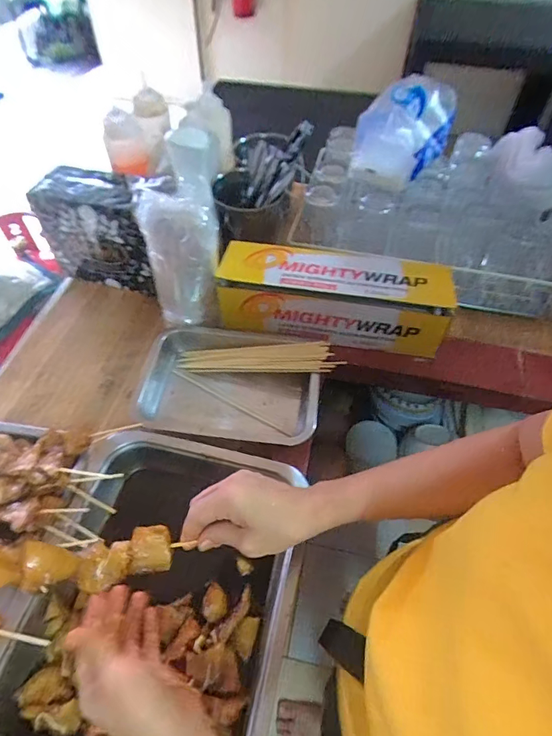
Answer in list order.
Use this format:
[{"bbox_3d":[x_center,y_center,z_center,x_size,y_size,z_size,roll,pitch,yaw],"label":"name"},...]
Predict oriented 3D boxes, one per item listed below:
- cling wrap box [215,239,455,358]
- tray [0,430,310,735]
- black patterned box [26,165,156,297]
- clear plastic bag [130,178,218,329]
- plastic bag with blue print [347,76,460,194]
[{"bbox_3d":[0.094,-0.119,0.694,0.353,0.111,0.123,10,54,6],"label":"cling wrap box"},{"bbox_3d":[-0.125,0.245,0.466,0.282,0.059,0.337,10,54,6],"label":"tray"},{"bbox_3d":[-0.301,-0.234,0.747,0.167,0.187,0.097,13,54,8],"label":"black patterned box"},{"bbox_3d":[-0.138,-0.166,0.627,0.101,0.205,0.082,-10,54,-9],"label":"clear plastic bag"},{"bbox_3d":[0.222,-0.408,0.718,0.128,0.113,0.194,25,57,16],"label":"plastic bag with blue print"}]

